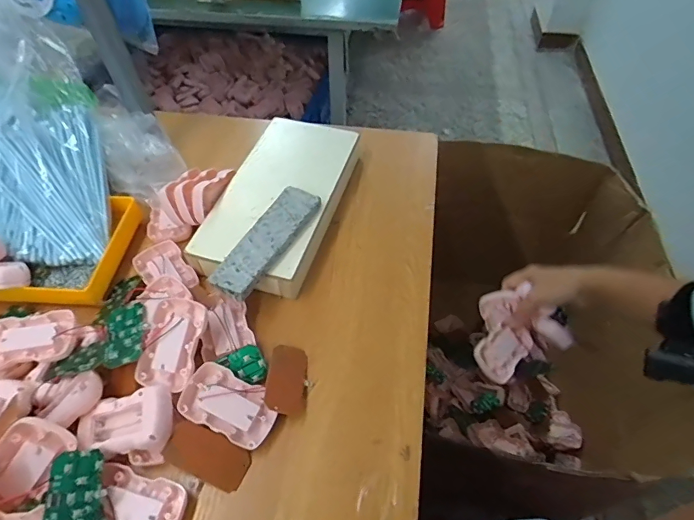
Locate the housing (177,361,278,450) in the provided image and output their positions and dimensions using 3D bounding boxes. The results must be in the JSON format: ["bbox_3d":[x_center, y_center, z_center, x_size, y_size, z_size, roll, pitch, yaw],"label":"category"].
[{"bbox_3d":[-0.111,0.137,0.404,0.086,0.021,0.053,20,55,15],"label":"housing"}]

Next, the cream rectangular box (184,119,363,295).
[{"bbox_3d":[-0.084,-0.085,0.561,0.139,0.044,0.268,12,54,10],"label":"cream rectangular box"}]

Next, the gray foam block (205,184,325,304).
[{"bbox_3d":[-0.090,-0.025,0.484,0.048,0.011,0.159,23,56,17],"label":"gray foam block"}]

